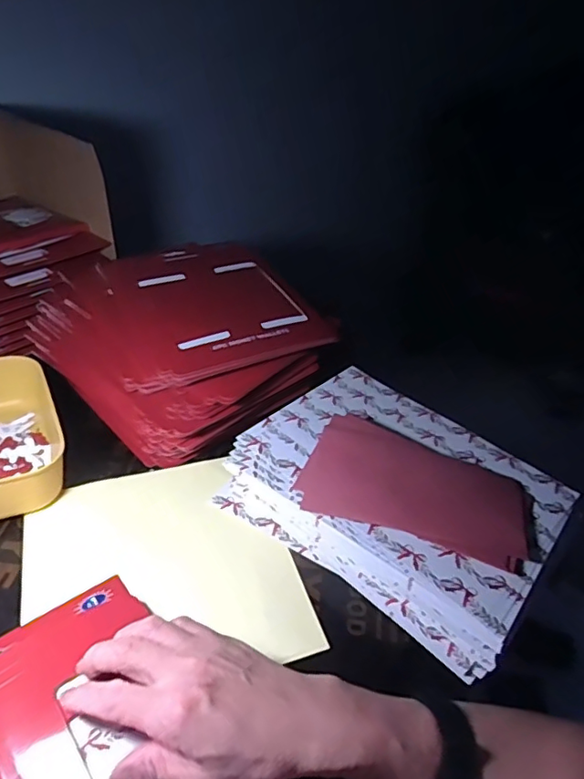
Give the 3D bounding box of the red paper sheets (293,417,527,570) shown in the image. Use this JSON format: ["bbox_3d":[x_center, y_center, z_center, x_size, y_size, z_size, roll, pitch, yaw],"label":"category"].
[{"bbox_3d":[0.107,0.081,0.481,0.184,0.016,0.112,17,43,12],"label":"red paper sheets"}]

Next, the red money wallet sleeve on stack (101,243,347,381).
[{"bbox_3d":[-0.095,-0.108,0.660,0.204,0.012,0.265,-14,44,-23],"label":"red money wallet sleeve on stack"}]

